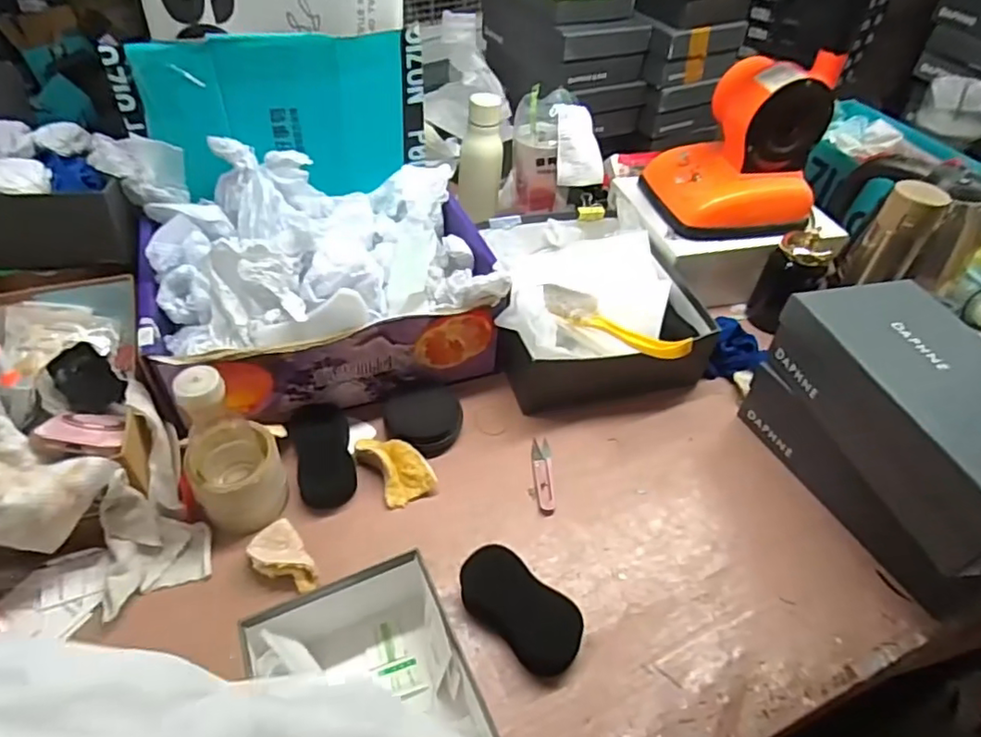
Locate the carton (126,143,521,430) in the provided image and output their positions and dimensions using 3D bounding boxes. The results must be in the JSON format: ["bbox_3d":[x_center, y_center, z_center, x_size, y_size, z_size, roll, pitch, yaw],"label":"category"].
[{"bbox_3d":[-0.206,-0.113,0.748,0.389,0.187,0.277,-14,49,-18],"label":"carton"}]

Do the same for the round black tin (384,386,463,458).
[{"bbox_3d":[-0.071,0.059,0.722,0.092,0.031,0.085,2,46,-3],"label":"round black tin"}]

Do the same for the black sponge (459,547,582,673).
[{"bbox_3d":[0.028,0.227,0.573,0.126,0.034,0.060,35,52,26],"label":"black sponge"}]

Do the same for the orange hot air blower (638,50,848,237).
[{"bbox_3d":[0.358,-0.314,0.856,0.210,0.205,0.166,-3,46,-7],"label":"orange hot air blower"}]

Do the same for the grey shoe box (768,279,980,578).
[{"bbox_3d":[0.429,0.041,0.596,0.137,0.113,0.292,-8,47,-12],"label":"grey shoe box"}]

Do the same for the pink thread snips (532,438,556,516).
[{"bbox_3d":[0.062,0.123,0.698,0.023,0.004,0.101,2,46,-3],"label":"pink thread snips"}]

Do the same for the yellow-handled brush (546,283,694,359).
[{"bbox_3d":[0.147,-0.058,0.740,0.202,0.041,0.043,34,52,26],"label":"yellow-handled brush"}]

